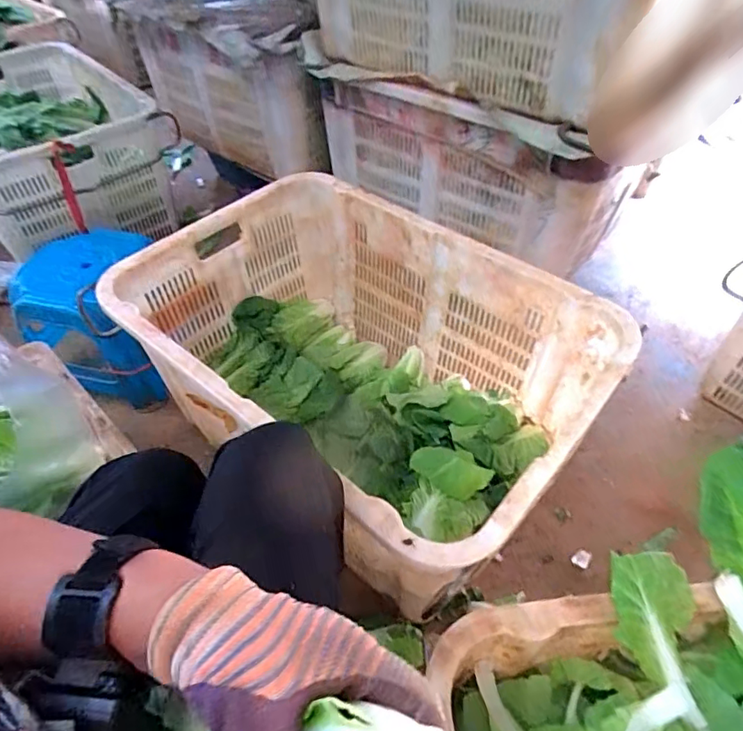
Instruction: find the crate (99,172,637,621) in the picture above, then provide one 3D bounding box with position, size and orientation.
[{"bbox_3d":[-0.024,0.010,0.836,0.683,0.309,0.467,33,57,26],"label":"crate"}]

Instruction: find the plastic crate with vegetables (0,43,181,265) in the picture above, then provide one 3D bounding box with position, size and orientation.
[{"bbox_3d":[-0.869,-0.572,1.325,0.740,0.268,0.479,36,58,27],"label":"plastic crate with vegetables"}]

